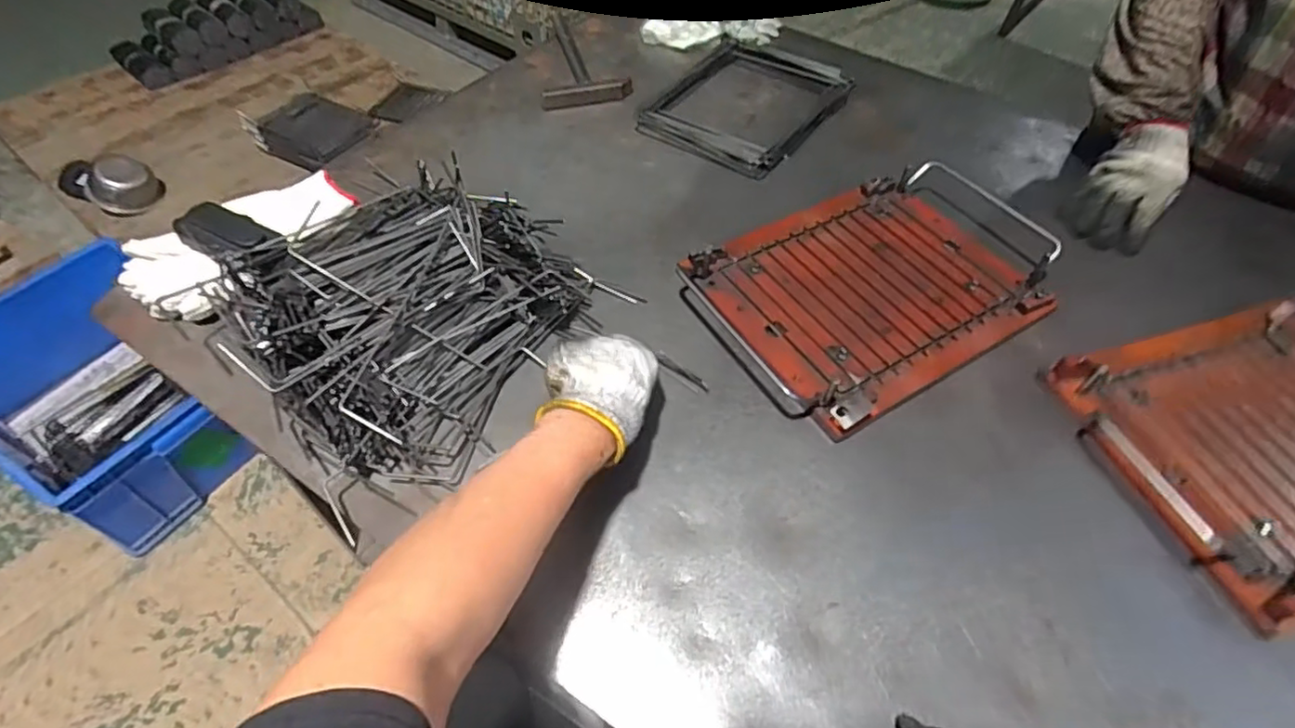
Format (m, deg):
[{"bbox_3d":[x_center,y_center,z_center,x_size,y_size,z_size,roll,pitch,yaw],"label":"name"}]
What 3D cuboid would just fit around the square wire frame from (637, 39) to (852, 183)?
[{"bbox_3d":[0.132,-0.356,0.856,0.218,0.020,0.273,27,58,18],"label":"square wire frame"}]

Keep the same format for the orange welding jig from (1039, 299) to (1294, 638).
[{"bbox_3d":[0.552,0.056,0.539,0.333,0.032,0.244,-13,55,-10],"label":"orange welding jig"}]

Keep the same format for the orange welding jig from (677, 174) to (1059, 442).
[{"bbox_3d":[0.223,-0.085,0.641,0.320,0.031,0.247,-28,59,-20],"label":"orange welding jig"}]

